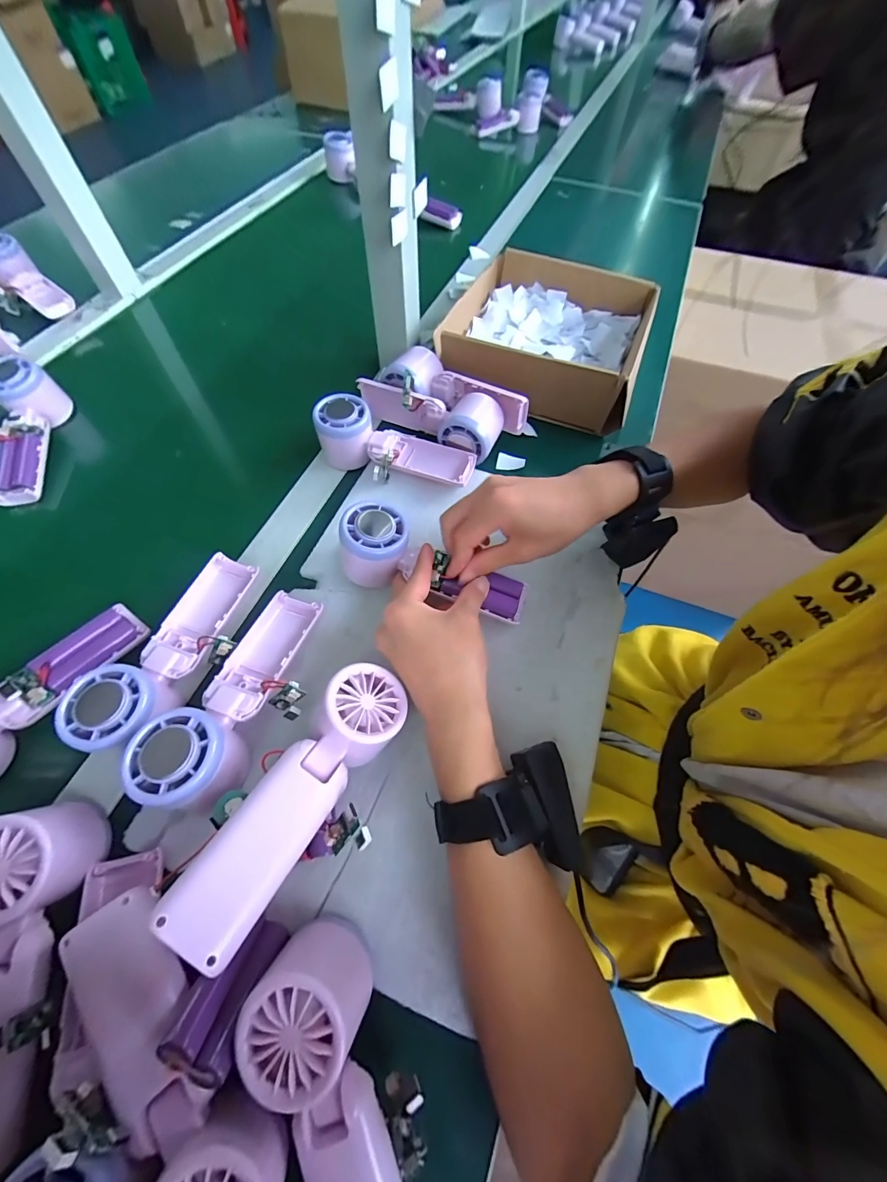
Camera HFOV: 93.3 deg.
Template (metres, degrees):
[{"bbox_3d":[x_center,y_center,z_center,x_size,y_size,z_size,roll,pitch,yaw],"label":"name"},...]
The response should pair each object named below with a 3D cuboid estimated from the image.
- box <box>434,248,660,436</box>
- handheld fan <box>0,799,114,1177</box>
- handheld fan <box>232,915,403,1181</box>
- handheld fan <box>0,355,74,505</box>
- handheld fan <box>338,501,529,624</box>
[{"bbox_3d":[0.122,-0.303,0.510,0.232,0.070,0.240,15,61,9],"label":"box"},{"bbox_3d":[-0.236,0.203,0.226,0.053,0.051,0.158,-7,61,-5],"label":"handheld fan"},{"bbox_3d":[-0.054,0.265,0.211,0.056,0.053,0.171,-18,78,-10],"label":"handheld fan"},{"bbox_3d":[-0.446,-0.165,0.444,0.050,0.053,0.163,-9,75,-4],"label":"handheld fan"},{"bbox_3d":[-0.009,-0.020,0.358,0.162,0.057,0.051,20,61,-3],"label":"handheld fan"}]

